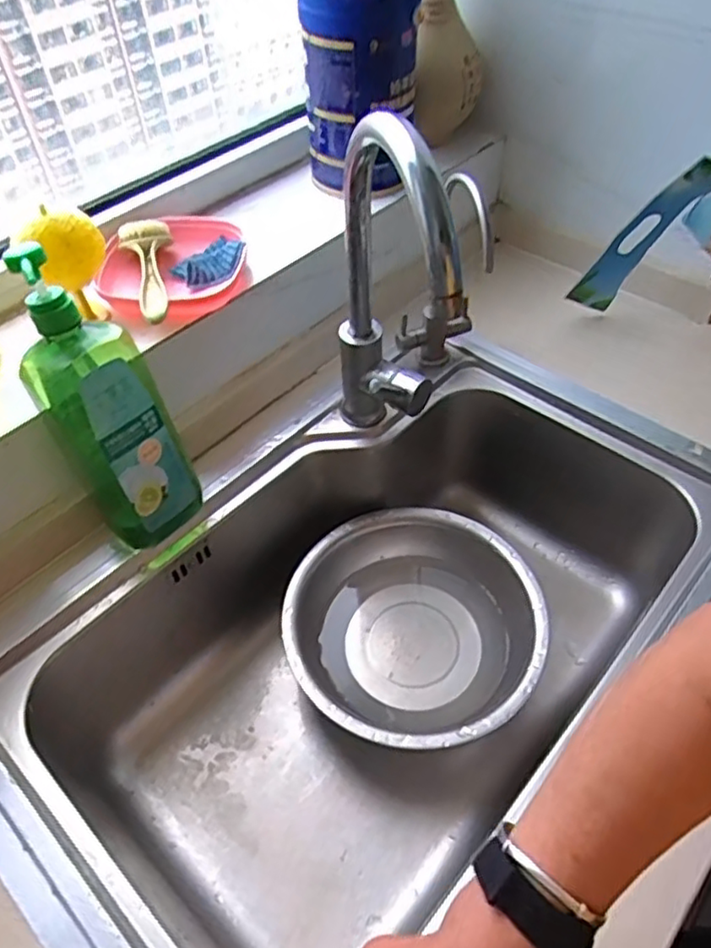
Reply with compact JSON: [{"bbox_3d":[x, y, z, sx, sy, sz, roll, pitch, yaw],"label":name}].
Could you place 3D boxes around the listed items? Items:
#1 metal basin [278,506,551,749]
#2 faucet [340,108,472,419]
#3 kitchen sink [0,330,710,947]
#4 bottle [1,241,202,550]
[{"bbox_3d":[0.062,0.172,0.731,0.265,0.091,0.266,-1,49,1],"label":"metal basin"},{"bbox_3d":[0.038,-0.123,0.570,0.077,0.327,0.180,-7,50,-4],"label":"faucet"},{"bbox_3d":[0.031,0.189,0.695,0.689,0.286,0.447,-38,58,-26],"label":"kitchen sink"},{"bbox_3d":[-0.214,-0.057,0.568,0.092,0.278,0.070,-32,34,-22],"label":"bottle"}]

